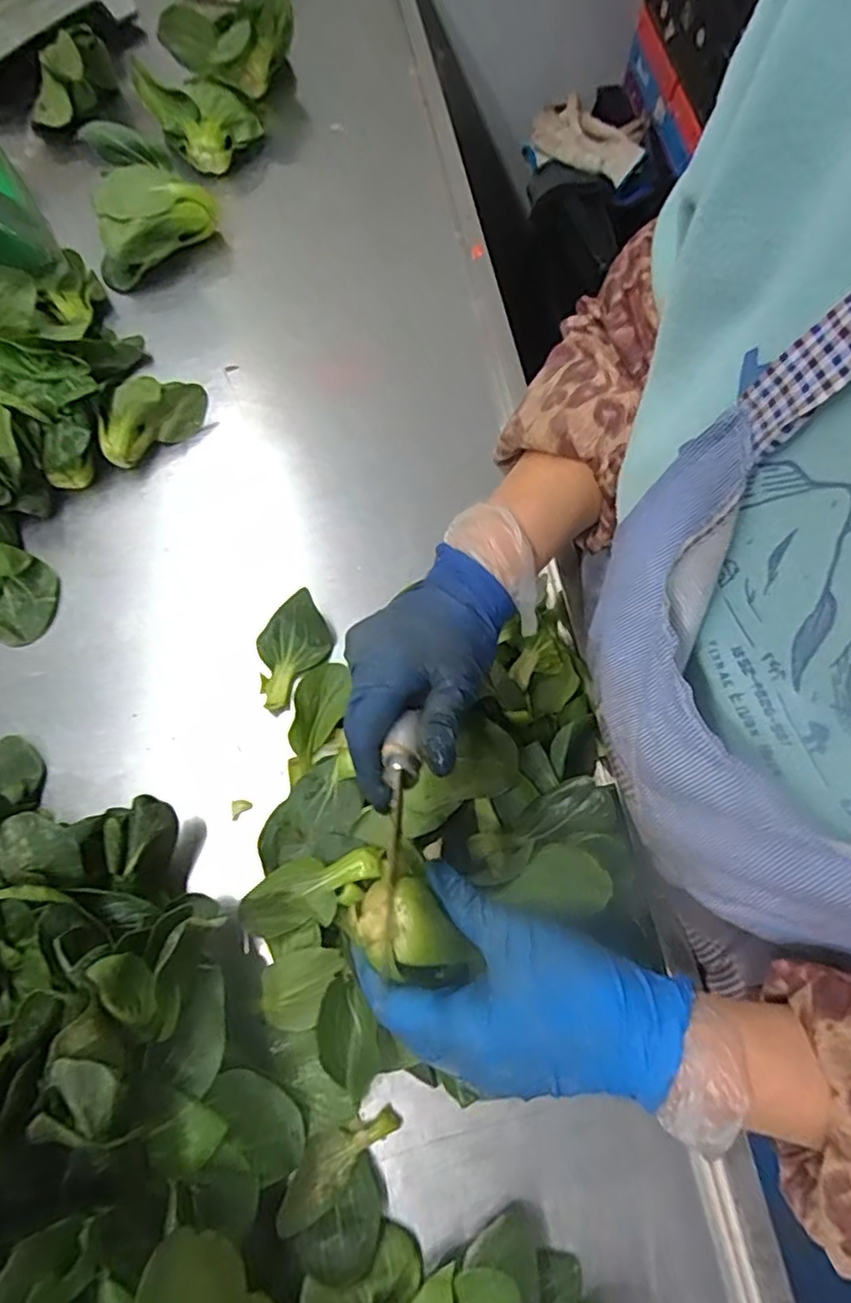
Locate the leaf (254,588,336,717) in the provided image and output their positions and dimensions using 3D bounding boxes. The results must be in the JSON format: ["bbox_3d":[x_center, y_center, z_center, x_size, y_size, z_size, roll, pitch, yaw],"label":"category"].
[{"bbox_3d":[-0.100,0.000,0.493,0.055,0.016,0.087,-10,76,-5],"label":"leaf"}]

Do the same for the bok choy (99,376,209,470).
[{"bbox_3d":[-0.239,-0.206,0.556,0.098,0.046,0.046,-33,72,-12],"label":"bok choy"}]

